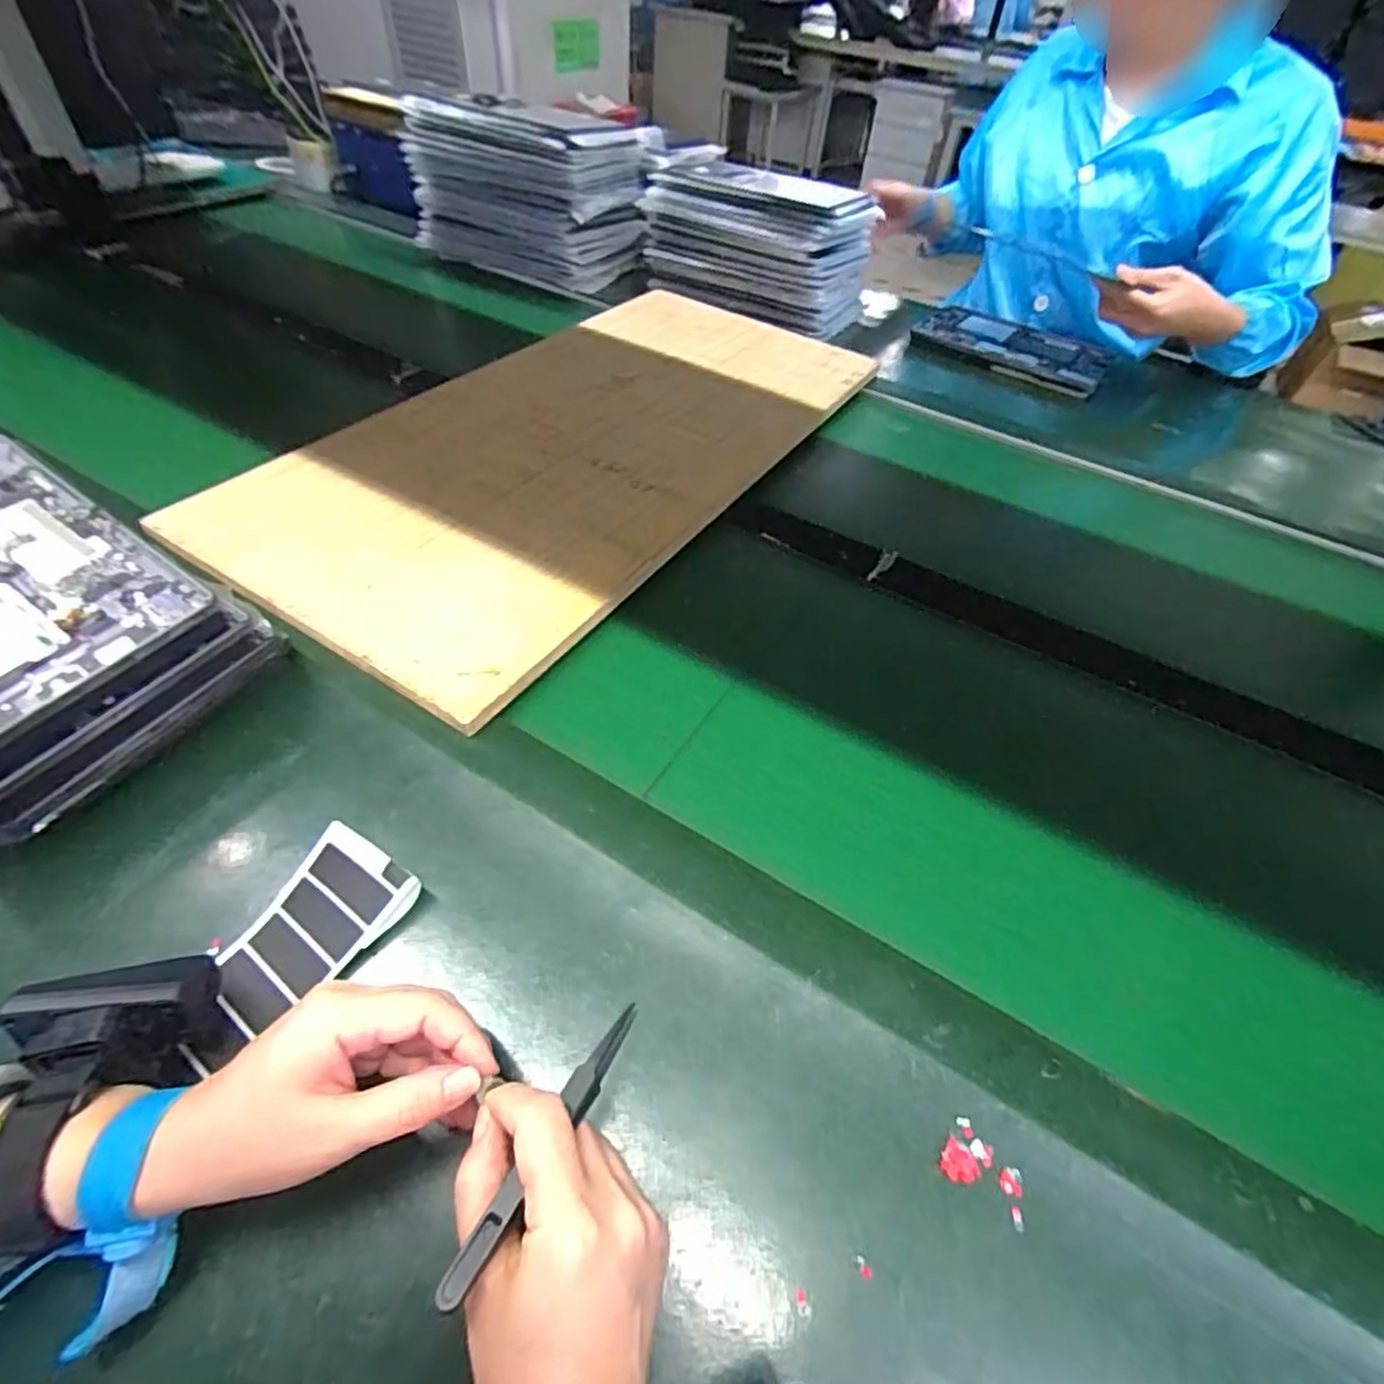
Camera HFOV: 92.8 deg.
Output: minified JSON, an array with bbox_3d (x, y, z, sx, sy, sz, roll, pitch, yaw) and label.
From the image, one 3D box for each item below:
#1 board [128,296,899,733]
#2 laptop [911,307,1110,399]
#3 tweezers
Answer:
[{"bbox_3d":[-0.095,-0.267,0.663,0.345,0.018,0.704,28,53,17],"label":"board"},{"bbox_3d":[0.454,-0.491,0.940,0.251,0.028,0.171,30,49,18],"label":"laptop"},{"bbox_3d":[-0.053,0.172,0.255,0.012,0.015,0.112,28,49,16],"label":"tweezers"}]

